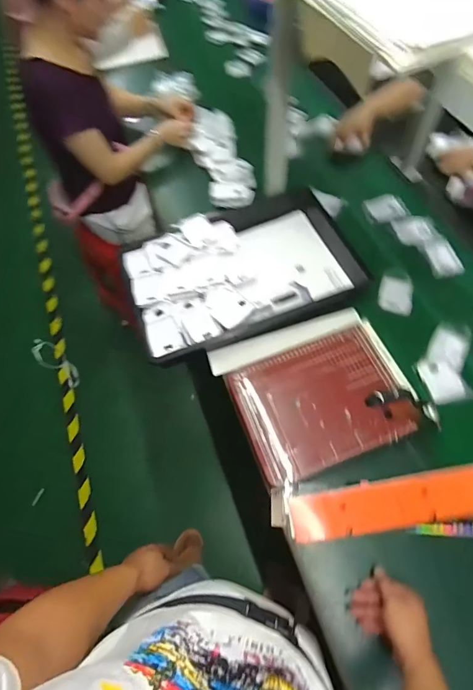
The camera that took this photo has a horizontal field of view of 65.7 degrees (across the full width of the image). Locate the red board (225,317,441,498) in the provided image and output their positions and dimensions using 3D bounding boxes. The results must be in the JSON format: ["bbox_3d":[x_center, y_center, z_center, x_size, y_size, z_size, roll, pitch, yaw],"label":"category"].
[{"bbox_3d":[0.186,0.115,0.761,0.351,0.026,0.246,-23,66,-5],"label":"red board"}]

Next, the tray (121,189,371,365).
[{"bbox_3d":[0.009,-0.196,0.941,0.569,0.063,0.373,-21,64,-11],"label":"tray"}]

